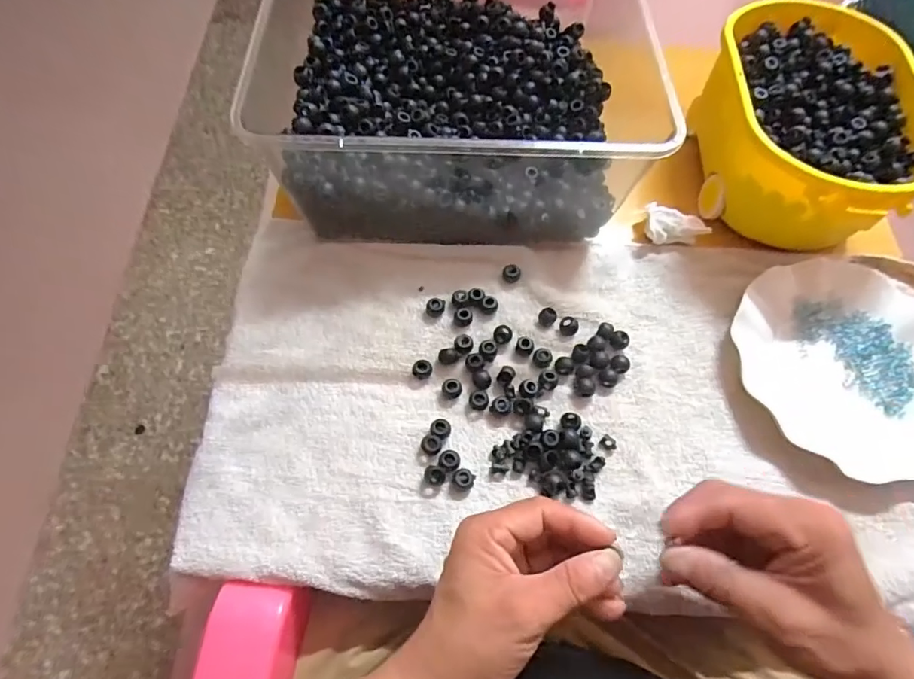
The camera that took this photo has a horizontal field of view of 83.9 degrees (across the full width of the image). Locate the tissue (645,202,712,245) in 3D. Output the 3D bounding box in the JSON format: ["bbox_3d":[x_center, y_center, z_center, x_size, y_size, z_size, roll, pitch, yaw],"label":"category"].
[{"bbox_3d":[0.199,-0.101,0.467,0.058,0.023,0.034,20,65,7],"label":"tissue"}]

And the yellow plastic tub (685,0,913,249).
[{"bbox_3d":[0.315,-0.191,0.469,0.164,0.094,0.244,5,64,-1],"label":"yellow plastic tub"}]

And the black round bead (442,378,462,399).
[{"bbox_3d":[-0.004,0.038,0.399,0.015,0.009,0.014,1,64,-2],"label":"black round bead"}]

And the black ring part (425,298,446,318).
[{"bbox_3d":[-0.018,-0.028,0.431,0.014,0.013,0.013,24,65,9],"label":"black ring part"}]

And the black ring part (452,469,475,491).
[{"bbox_3d":[0.005,0.102,0.368,0.014,0.012,0.015,-31,69,-16],"label":"black ring part"}]

